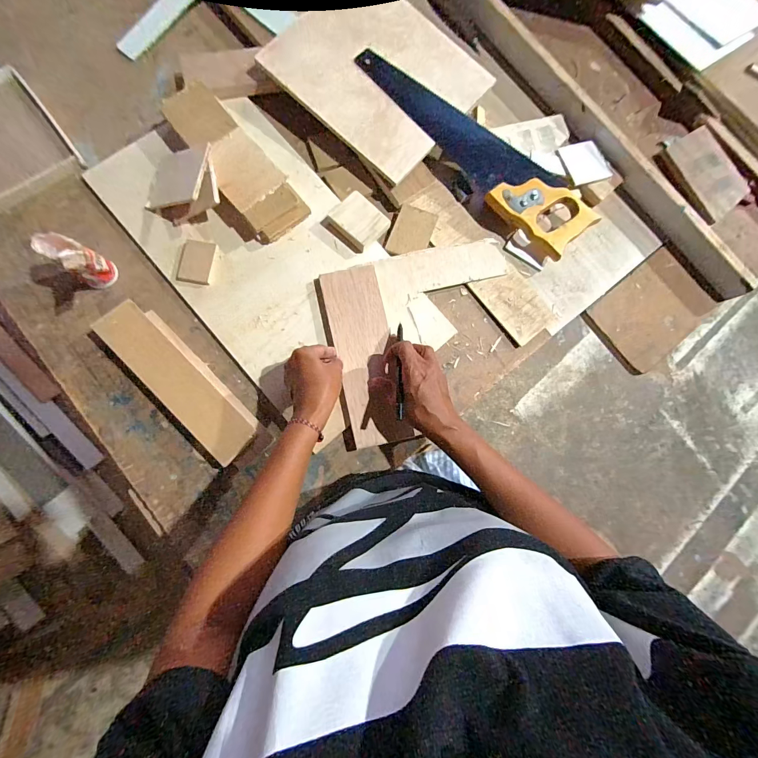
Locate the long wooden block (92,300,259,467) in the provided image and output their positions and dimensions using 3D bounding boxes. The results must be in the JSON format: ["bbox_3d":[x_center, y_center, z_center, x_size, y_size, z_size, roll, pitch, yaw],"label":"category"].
[{"bbox_3d":[-0.249,0.001,0.441,0.064,0.025,0.231,-44,88,-9],"label":"long wooden block"}]

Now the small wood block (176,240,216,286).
[{"bbox_3d":[-0.244,-0.156,0.468,0.043,0.005,0.057,8,82,-4],"label":"small wood block"}]

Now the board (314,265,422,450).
[{"bbox_3d":[-0.022,-0.030,0.472,0.084,0.021,0.238,-11,83,-7],"label":"board"}]

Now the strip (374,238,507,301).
[{"bbox_3d":[0.089,-0.161,0.501,0.189,0.009,0.061,-14,84,-7],"label":"strip"}]

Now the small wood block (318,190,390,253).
[{"bbox_3d":[-0.031,-0.219,0.492,0.072,0.018,0.065,45,81,2],"label":"small wood block"}]

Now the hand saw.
[{"bbox_3d":[0.152,-0.351,0.521,0.132,0.038,0.401,-41,88,-9],"label":"hand saw"}]

